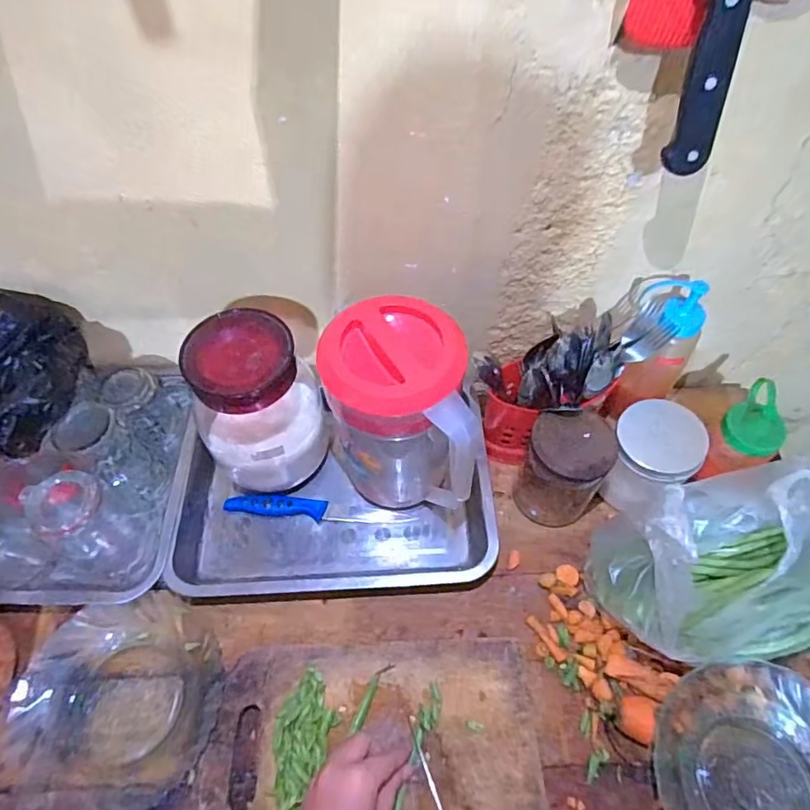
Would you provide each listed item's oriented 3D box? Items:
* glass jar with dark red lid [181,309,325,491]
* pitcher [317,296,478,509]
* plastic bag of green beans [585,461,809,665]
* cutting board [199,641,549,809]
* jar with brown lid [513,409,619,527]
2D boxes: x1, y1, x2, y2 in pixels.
[{"bbox_3d":[-0.150,0.011,0.566,0.112,0.212,0.102,1,56,-1],"label":"glass jar with dark red lid"},{"bbox_3d":[-0.009,0.029,0.534,0.115,0.242,0.147,-11,57,-9],"label":"pitcher"},{"bbox_3d":[0.320,0.147,0.505,0.257,0.149,0.155,-11,57,-9],"label":"plastic bag of green beans"},{"bbox_3d":[-0.026,0.307,0.474,0.285,0.019,0.174,-1,55,-2],"label":"cutting board"},{"bbox_3d":[0.166,0.070,0.571,0.080,0.146,0.076,1,56,-1],"label":"jar with brown lid"}]

